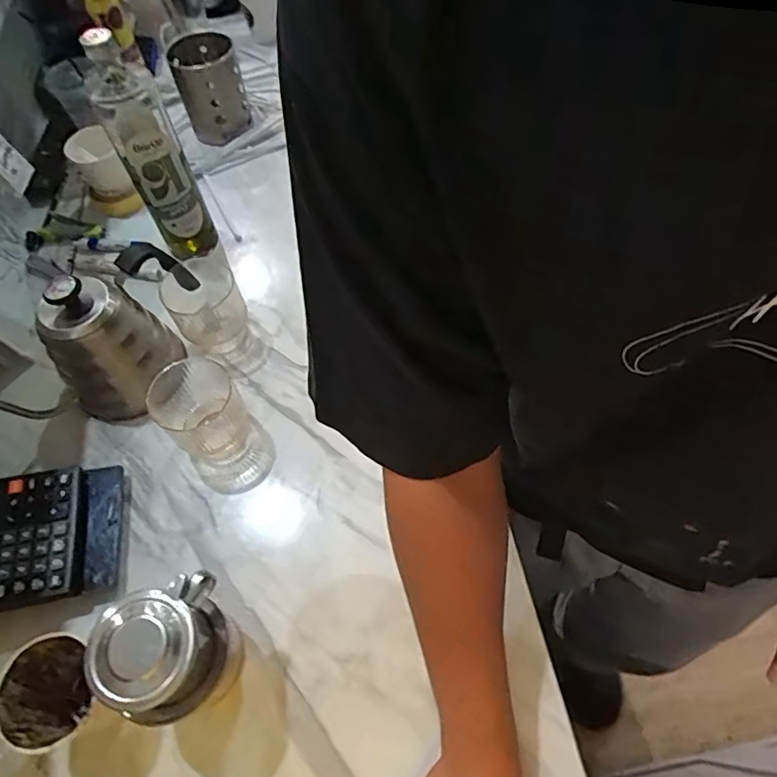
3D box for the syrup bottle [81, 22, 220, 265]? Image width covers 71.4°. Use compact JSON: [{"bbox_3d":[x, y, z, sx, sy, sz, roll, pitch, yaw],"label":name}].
[{"bbox_3d":[-0.281,-0.275,0.649,0.063,0.271,0.072,-26,60,-12],"label":"syrup bottle"}]

